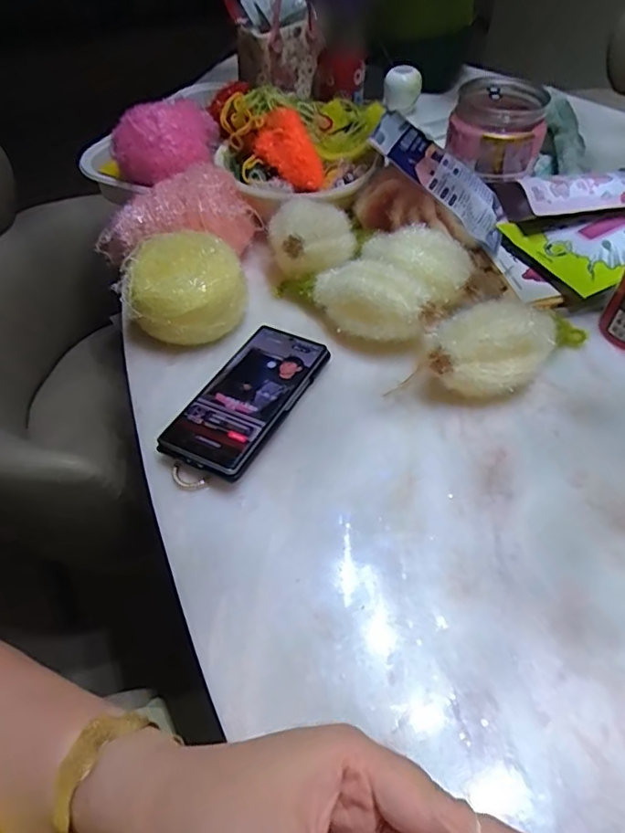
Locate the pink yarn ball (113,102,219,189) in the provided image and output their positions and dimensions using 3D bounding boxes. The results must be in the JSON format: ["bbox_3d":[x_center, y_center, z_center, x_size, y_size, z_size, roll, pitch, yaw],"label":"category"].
[{"bbox_3d":[-0.173,-0.339,0.649,0.090,0.079,0.112,16,54,13],"label":"pink yarn ball"}]

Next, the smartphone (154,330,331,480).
[{"bbox_3d":[-0.052,-0.018,0.461,0.075,0.016,0.159,21,53,21],"label":"smartphone"}]

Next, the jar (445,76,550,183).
[{"bbox_3d":[0.214,-0.338,0.624,0.103,0.074,0.116,12,53,10],"label":"jar"}]

